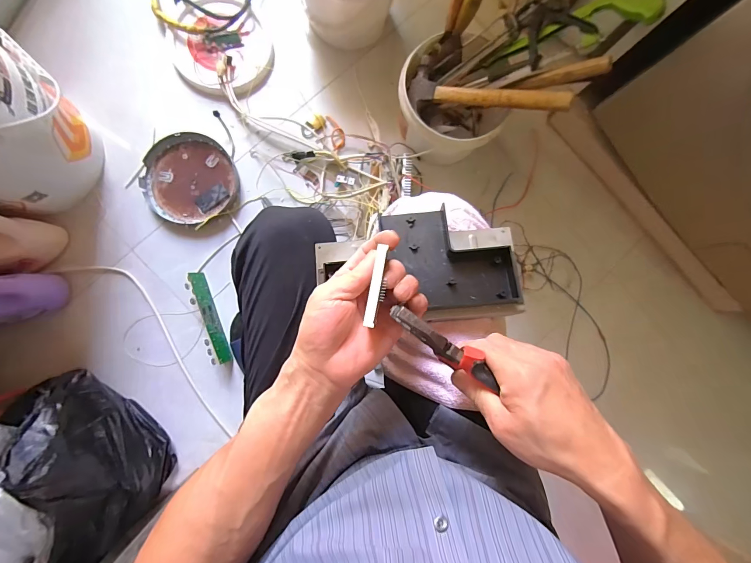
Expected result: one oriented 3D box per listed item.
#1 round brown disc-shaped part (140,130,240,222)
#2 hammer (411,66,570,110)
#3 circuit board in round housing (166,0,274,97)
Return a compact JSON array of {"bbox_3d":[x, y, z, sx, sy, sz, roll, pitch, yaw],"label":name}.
[{"bbox_3d":[-0.415,-0.232,0.786,0.204,0.019,0.195,0,88,-6],"label":"round brown disc-shaped part"},{"bbox_3d":[0.210,-0.357,0.664,0.301,0.031,0.074,19,85,21],"label":"hammer"},{"bbox_3d":[-0.348,-0.532,0.791,0.228,0.033,0.215,39,84,-3],"label":"circuit board in round housing"}]

